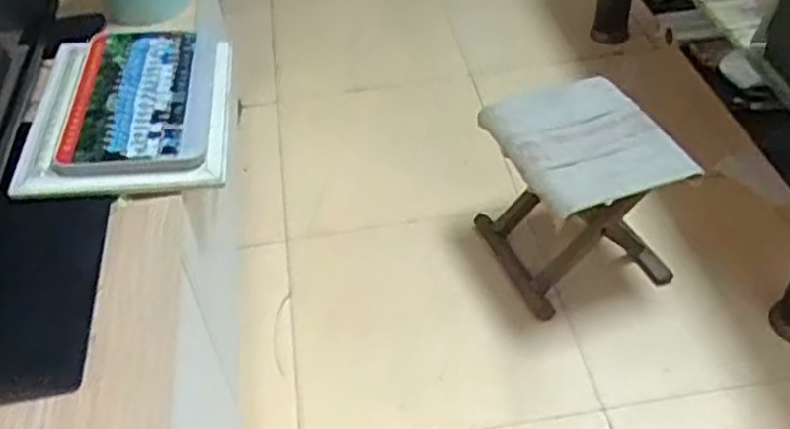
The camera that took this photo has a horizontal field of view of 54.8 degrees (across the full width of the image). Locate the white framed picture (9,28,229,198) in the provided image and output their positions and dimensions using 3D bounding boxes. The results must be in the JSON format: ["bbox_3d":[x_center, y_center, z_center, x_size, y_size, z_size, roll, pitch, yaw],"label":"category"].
[{"bbox_3d":[-0.430,-0.190,1.247,0.297,0.043,0.460,-7,40,-7],"label":"white framed picture"}]

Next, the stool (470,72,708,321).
[{"bbox_3d":[0.363,-0.045,1.472,0.298,0.349,0.304,-15,45,-10],"label":"stool"}]

